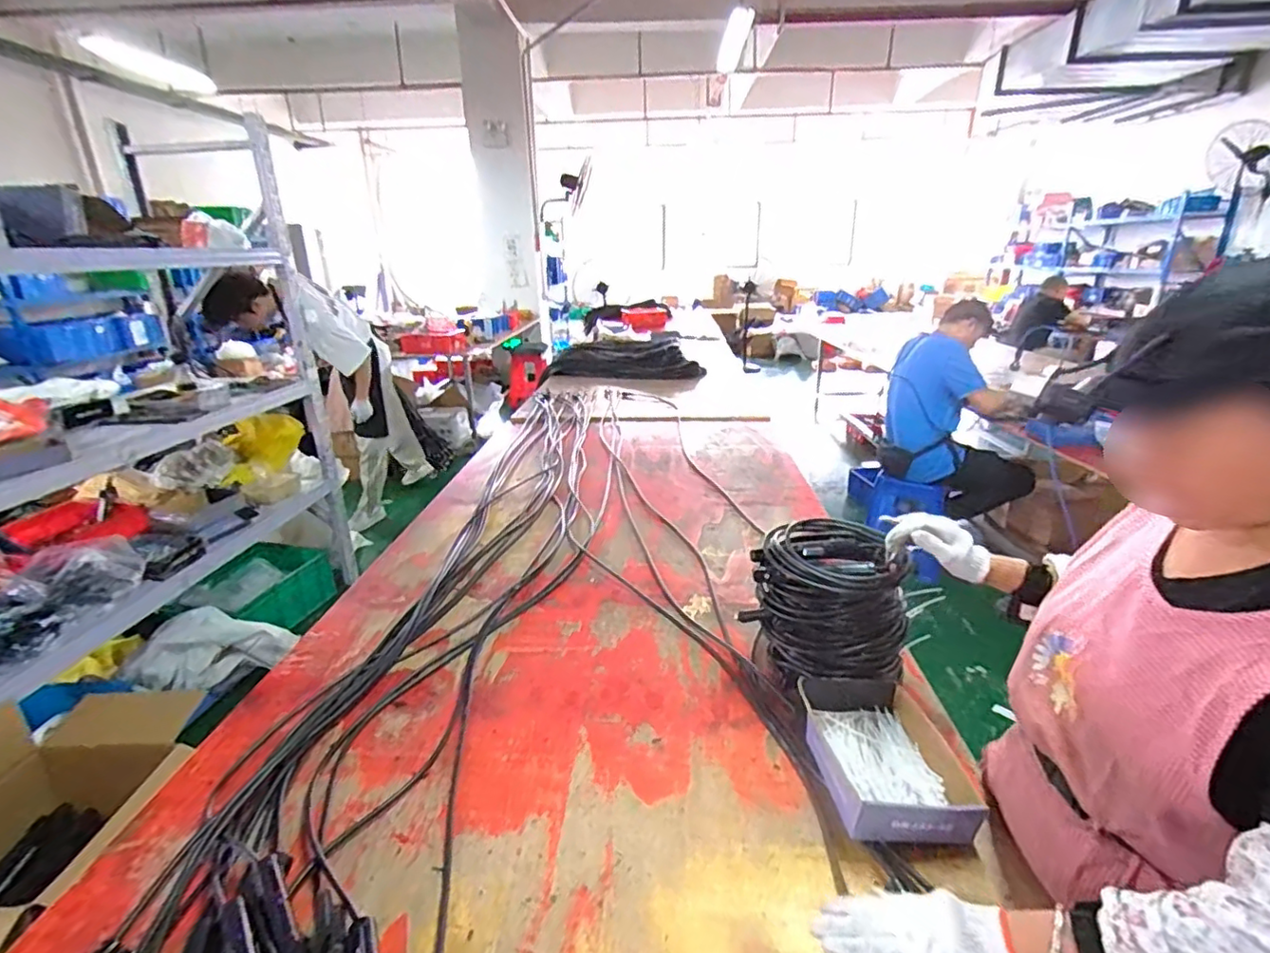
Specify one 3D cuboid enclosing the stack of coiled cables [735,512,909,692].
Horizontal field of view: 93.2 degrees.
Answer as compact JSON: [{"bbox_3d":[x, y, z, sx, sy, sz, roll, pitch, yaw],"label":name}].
[{"bbox_3d":[0.356,0.241,1.087,0.252,0.248,0.252,13,25,31],"label":"stack of coiled cables"}]

